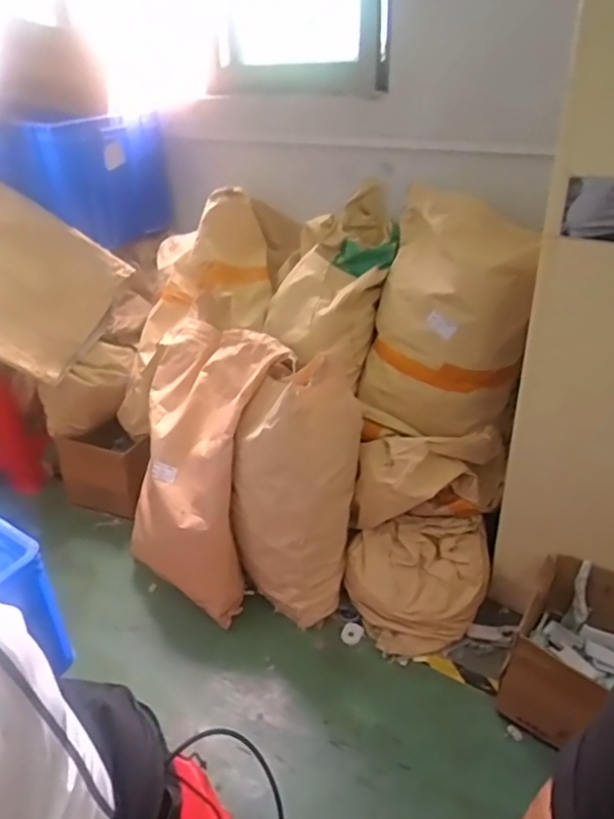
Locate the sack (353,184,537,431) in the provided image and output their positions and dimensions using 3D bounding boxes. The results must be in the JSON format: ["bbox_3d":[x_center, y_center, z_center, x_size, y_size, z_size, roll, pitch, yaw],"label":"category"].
[{"bbox_3d":[0.319,-0.214,1.443,0.380,0.532,0.214,25,41,38],"label":"sack"}]

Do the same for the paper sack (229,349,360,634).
[{"bbox_3d":[-0.022,0.191,1.464,0.297,0.653,0.216,2,17,-23],"label":"paper sack"}]

